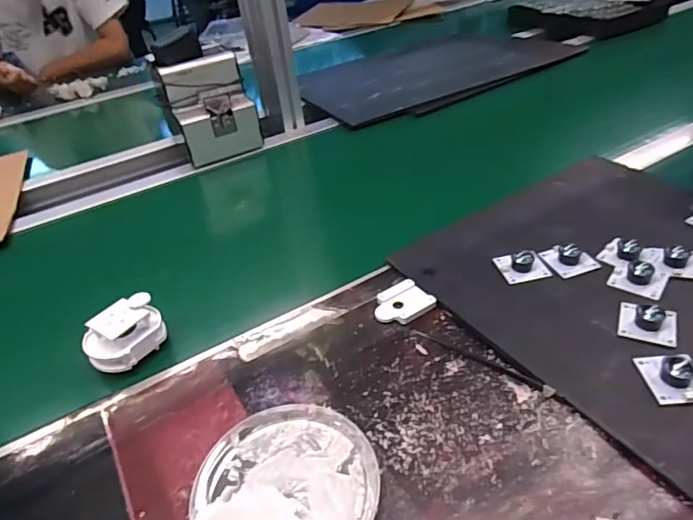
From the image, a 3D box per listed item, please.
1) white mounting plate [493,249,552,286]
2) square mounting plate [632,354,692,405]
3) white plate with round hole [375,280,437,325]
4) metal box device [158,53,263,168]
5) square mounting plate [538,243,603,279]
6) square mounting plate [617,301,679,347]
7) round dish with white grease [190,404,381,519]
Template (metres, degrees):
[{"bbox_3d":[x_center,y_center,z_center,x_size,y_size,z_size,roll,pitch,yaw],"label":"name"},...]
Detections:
[{"bbox_3d":[0.178,0.002,0.501,0.045,0.020,0.043,-10,37,-3],"label":"white mounting plate"},{"bbox_3d":[0.250,0.086,0.375,0.042,0.016,0.041,-3,37,5],"label":"square mounting plate"},{"bbox_3d":[0.053,0.042,0.486,0.054,0.009,0.047,-26,41,-23],"label":"white plate with round hole"},{"bbox_3d":[-0.218,-0.243,0.803,0.125,0.136,0.076,-22,40,-19],"label":"metal box device"},{"bbox_3d":[0.228,-0.005,0.503,0.048,0.021,0.046,-16,38,-11],"label":"square mounting plate"},{"bbox_3d":[0.259,0.049,0.422,0.043,0.015,0.042,13,41,24],"label":"square mounting plate"},{"bbox_3d":[-0.044,0.157,0.347,0.126,0.019,0.125,-4,37,3],"label":"round dish with white grease"}]

